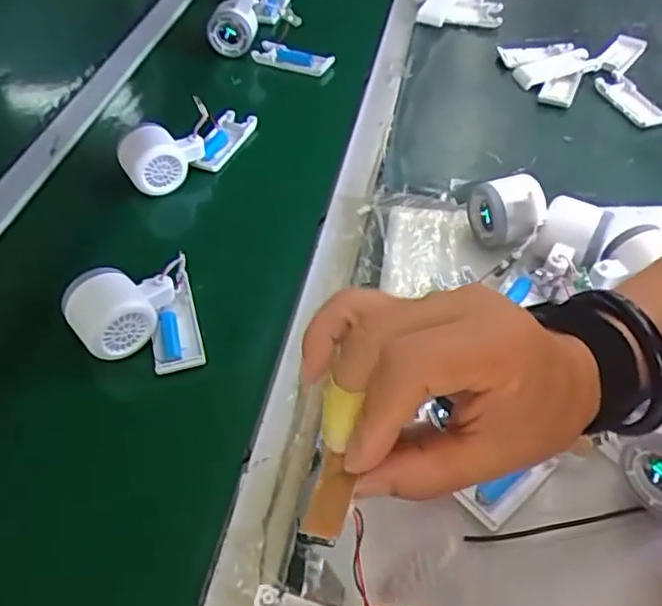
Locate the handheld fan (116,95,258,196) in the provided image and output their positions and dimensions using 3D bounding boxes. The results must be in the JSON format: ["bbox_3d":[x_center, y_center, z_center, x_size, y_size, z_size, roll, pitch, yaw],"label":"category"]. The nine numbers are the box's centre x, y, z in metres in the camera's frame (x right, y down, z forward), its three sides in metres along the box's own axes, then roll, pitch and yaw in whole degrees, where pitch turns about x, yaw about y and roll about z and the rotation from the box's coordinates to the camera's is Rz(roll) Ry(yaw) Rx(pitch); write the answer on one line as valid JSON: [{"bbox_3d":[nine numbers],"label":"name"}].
[{"bbox_3d":[-0.147,-0.177,0.689,0.061,0.056,0.161,36,58,29],"label":"handheld fan"}]

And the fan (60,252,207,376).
[{"bbox_3d":[-0.159,0.008,0.521,0.097,0.061,0.093,0,47,0],"label":"fan"}]

